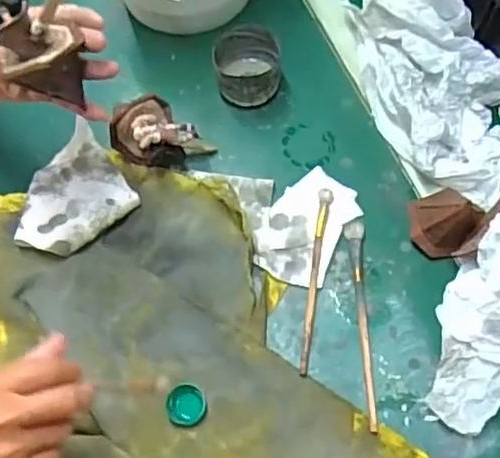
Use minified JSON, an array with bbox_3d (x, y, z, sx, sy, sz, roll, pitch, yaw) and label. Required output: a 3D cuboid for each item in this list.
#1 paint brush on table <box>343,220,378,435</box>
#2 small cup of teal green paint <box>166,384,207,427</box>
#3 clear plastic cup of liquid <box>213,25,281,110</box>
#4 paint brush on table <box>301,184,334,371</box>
[{"bbox_3d":[0.095,0.078,0.551,0.017,0.011,0.183,-1,65,2],"label":"paint brush on table"},{"bbox_3d":[-0.053,0.145,0.529,0.033,0.012,0.032,-1,65,2],"label":"small cup of teal green paint"},{"bbox_3d":[-0.002,-0.159,0.635,0.063,0.052,0.066,-1,65,2],"label":"clear plastic cup of liquid"},{"bbox_3d":[0.059,0.043,0.567,0.013,0.012,0.171,6,66,5],"label":"paint brush on table"}]

